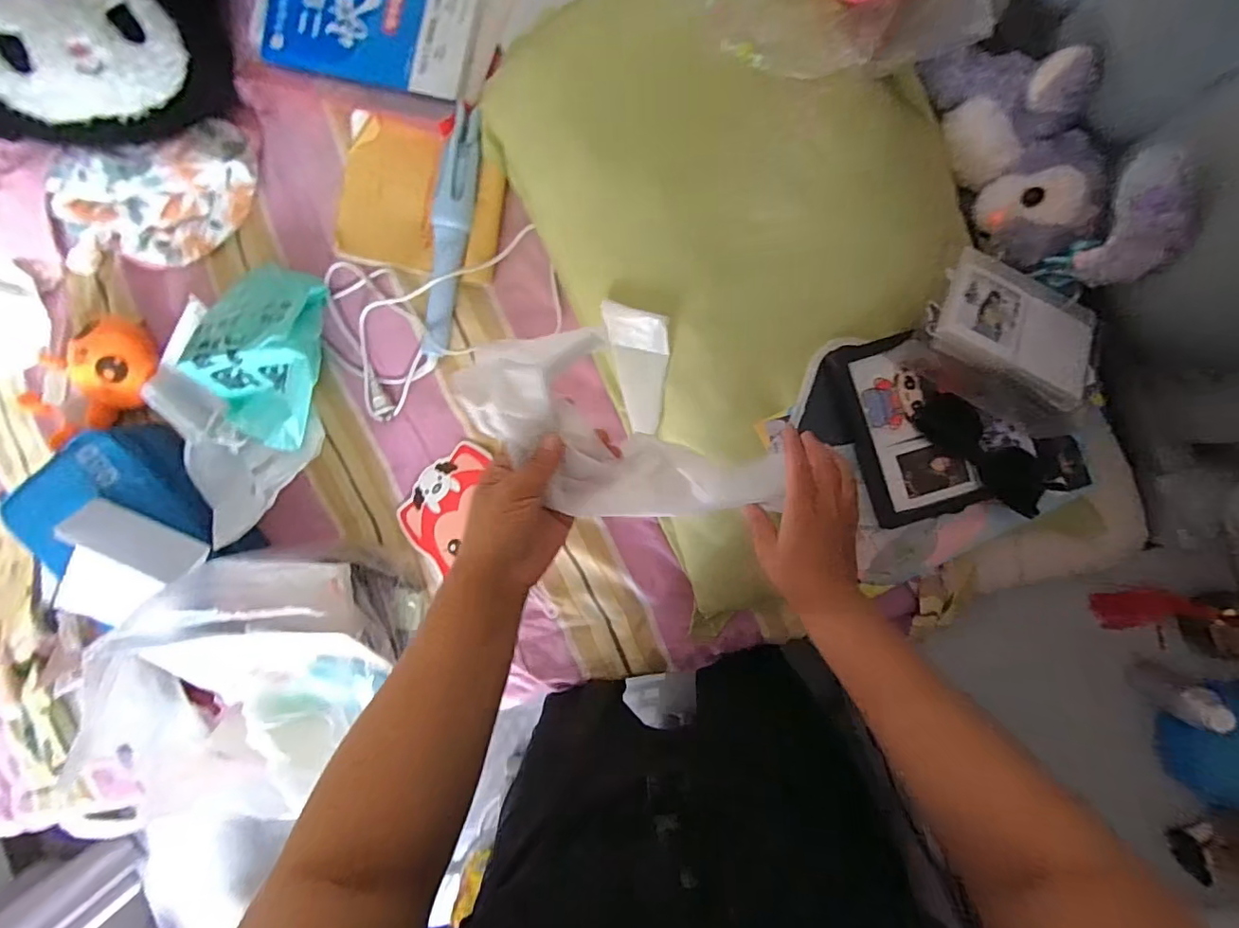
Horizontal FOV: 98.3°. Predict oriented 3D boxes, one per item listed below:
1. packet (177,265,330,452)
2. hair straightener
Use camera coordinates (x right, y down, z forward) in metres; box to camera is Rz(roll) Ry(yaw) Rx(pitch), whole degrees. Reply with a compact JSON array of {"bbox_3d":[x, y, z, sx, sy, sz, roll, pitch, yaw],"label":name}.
[{"bbox_3d":[-0.426,-0.131,0.651,0.153,0.084,0.217,2,95,9],"label":"packet"},{"bbox_3d":[-0.204,-0.274,0.647,0.053,0.037,0.290,13,96,8],"label":"hair straightener"}]

